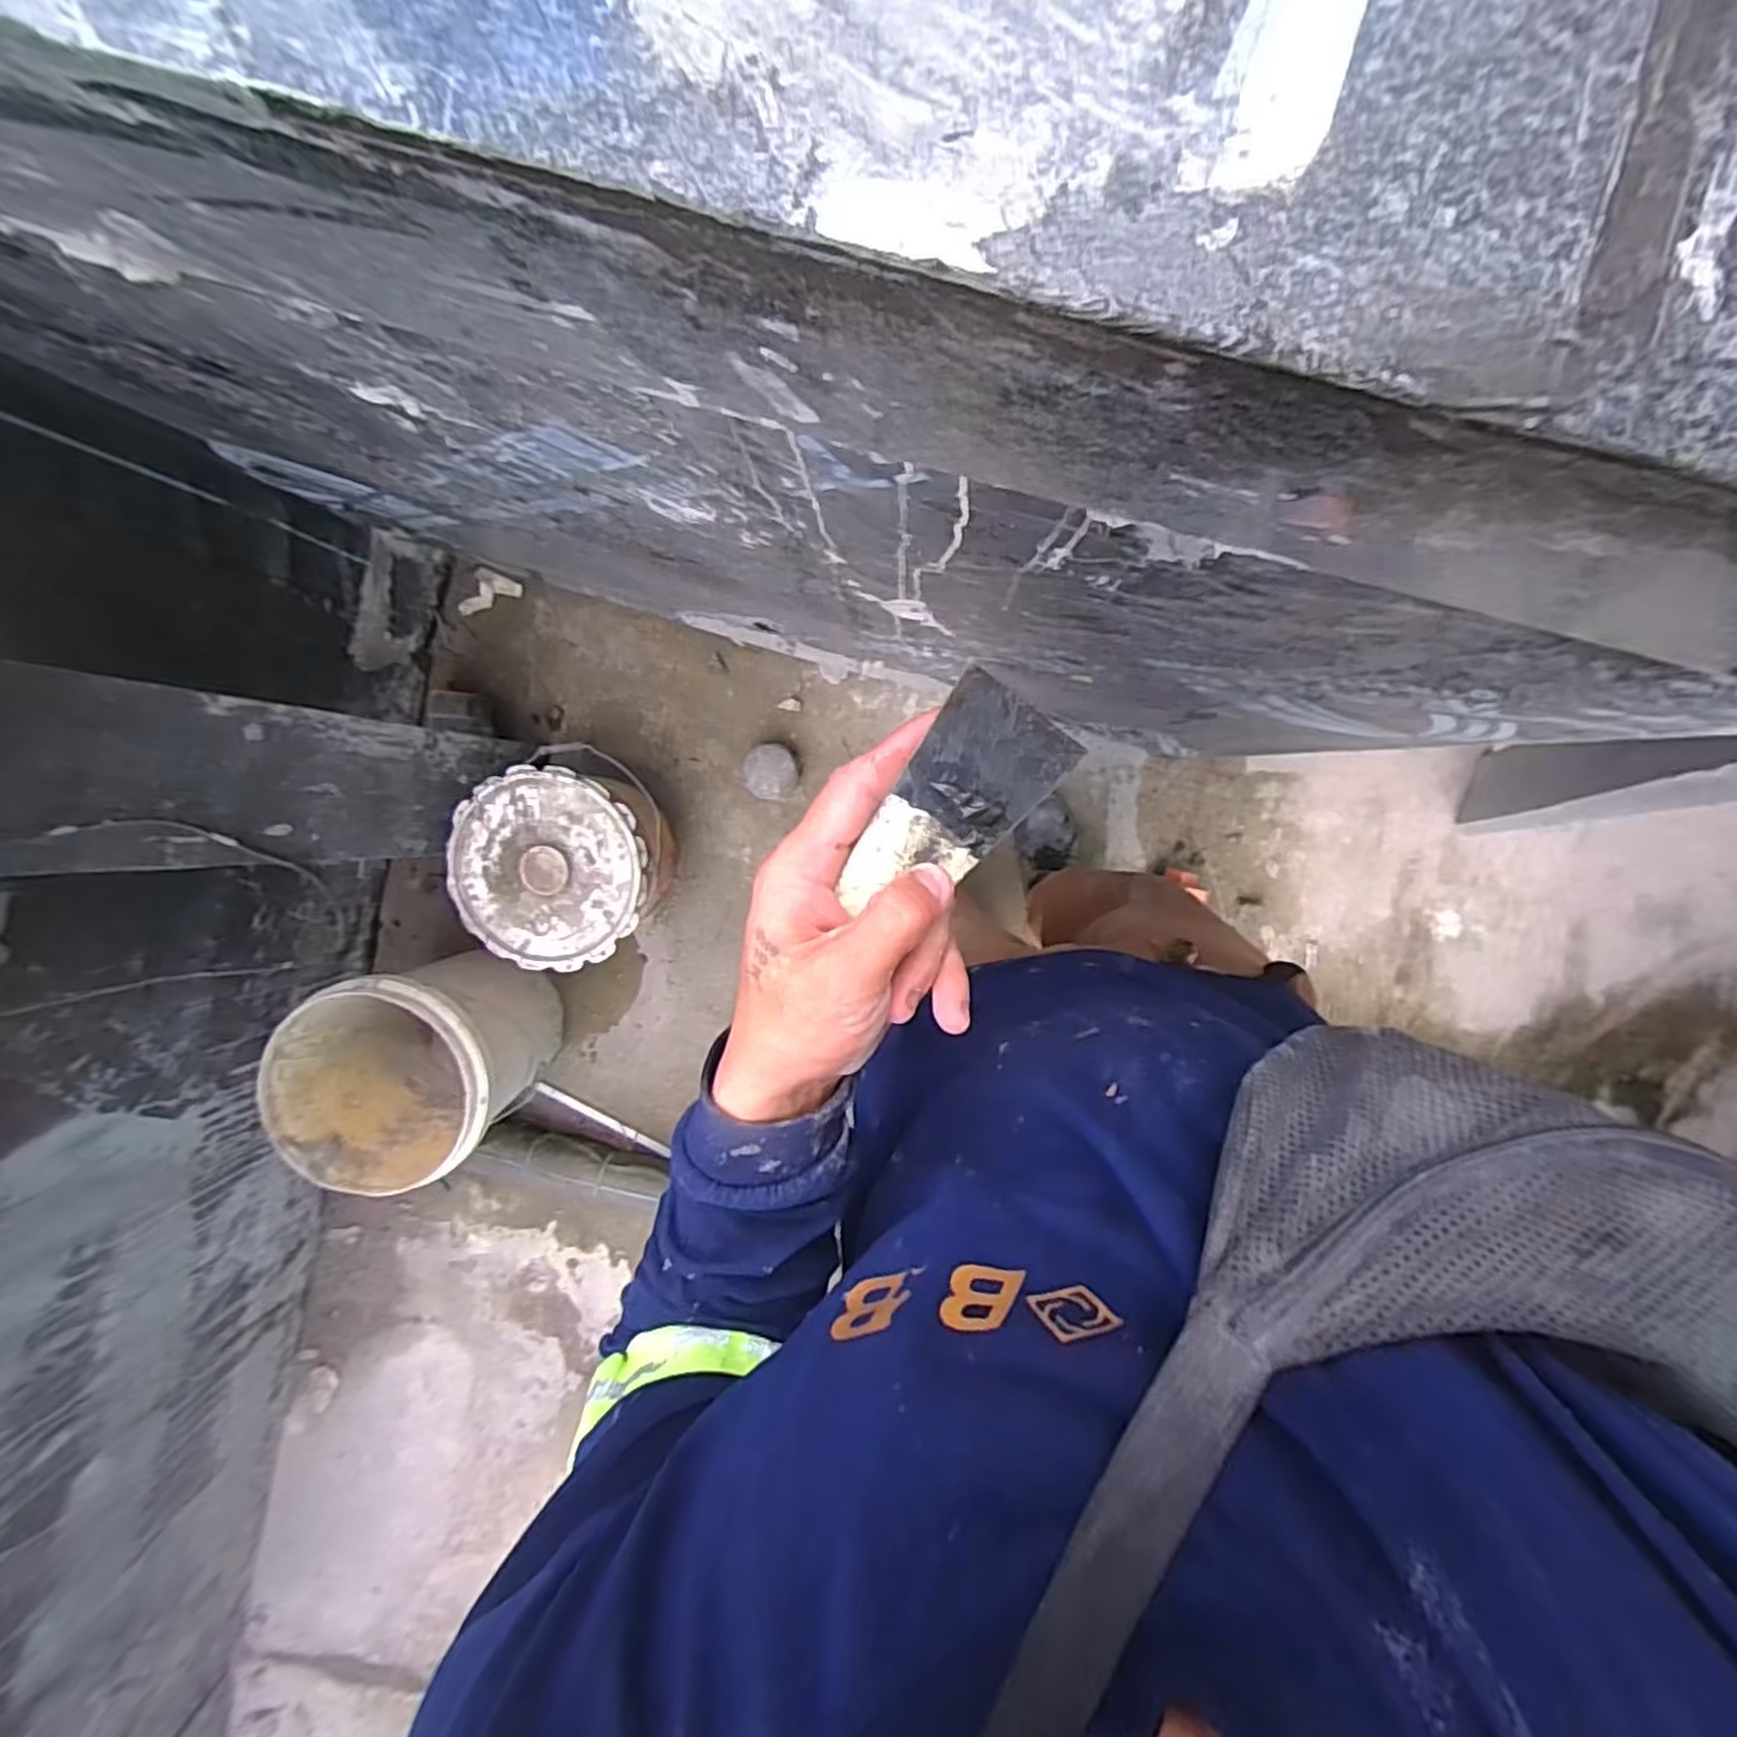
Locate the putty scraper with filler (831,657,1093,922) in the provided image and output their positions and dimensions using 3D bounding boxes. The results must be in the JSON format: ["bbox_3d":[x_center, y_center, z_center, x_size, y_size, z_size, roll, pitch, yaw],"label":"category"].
[{"bbox_3d":[0.030,-0.022,0.280,0.048,0.011,0.091,37,97,-2],"label":"putty scraper with filler"}]

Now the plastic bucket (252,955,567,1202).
[{"bbox_3d":[-0.743,0.320,1.311,0.374,0.402,0.311,-32,94,6],"label":"plastic bucket"}]

